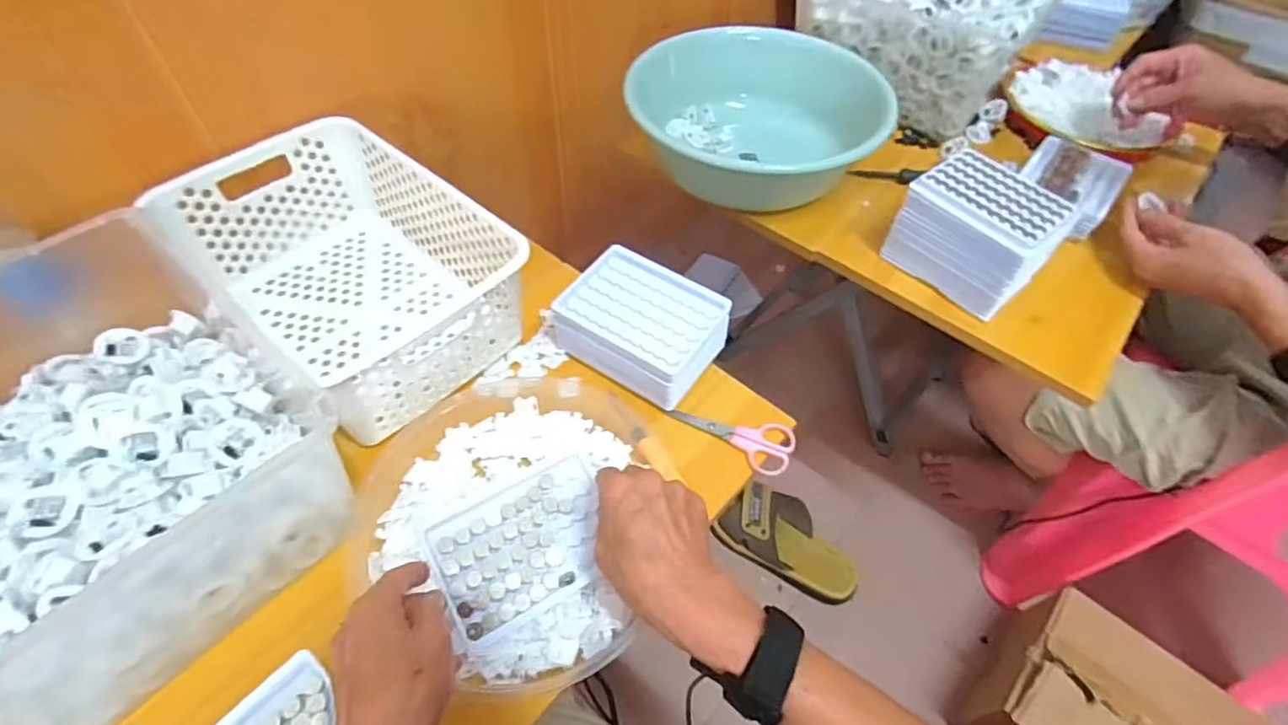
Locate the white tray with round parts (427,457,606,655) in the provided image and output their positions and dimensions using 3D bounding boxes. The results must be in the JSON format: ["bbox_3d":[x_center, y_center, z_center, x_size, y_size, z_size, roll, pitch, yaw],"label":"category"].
[{"bbox_3d":[-0.085,0.131,0.434,0.124,0.014,0.091,-24,58,-19],"label":"white tray with round parts"}]

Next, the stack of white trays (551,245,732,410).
[{"bbox_3d":[-0.001,-0.035,0.553,0.139,0.052,0.104,30,58,18],"label":"stack of white trays"}]

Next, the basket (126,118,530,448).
[{"bbox_3d":[-0.269,-0.088,0.562,0.300,0.116,0.190,36,60,22],"label":"basket"}]

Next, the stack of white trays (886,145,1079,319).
[{"bbox_3d":[0.334,-0.131,0.603,0.086,0.104,0.134,-34,62,-24],"label":"stack of white trays"}]

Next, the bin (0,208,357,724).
[{"bbox_3d":[-0.411,0.070,0.418,0.350,0.137,0.345,38,61,23],"label":"bin"}]

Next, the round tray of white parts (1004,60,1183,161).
[{"bbox_3d":[0.578,-0.334,0.796,0.169,0.042,0.191,-2,54,-4],"label":"round tray of white parts"}]

